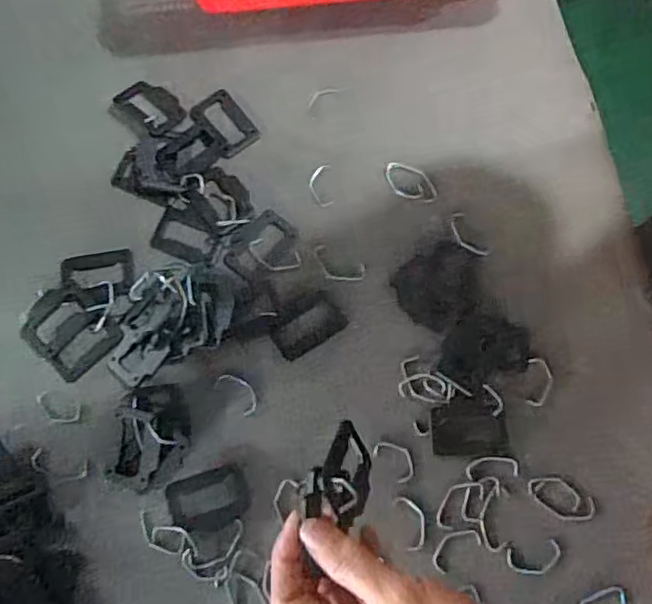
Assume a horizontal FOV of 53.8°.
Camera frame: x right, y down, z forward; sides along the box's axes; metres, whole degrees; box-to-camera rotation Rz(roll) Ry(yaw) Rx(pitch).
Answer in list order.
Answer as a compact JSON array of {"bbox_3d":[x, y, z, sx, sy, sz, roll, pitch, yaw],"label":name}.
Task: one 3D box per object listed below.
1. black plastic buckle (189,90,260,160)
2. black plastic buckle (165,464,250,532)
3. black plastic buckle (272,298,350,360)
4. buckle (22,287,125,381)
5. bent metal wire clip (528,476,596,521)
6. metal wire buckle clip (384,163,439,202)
[{"bbox_3d":[-0.077,-0.136,0.490,0.034,0.005,0.054,-37,78,-7],"label":"black plastic buckle"},{"bbox_3d":[-0.079,0.131,0.427,0.053,0.004,0.036,-15,77,-2],"label":"black plastic buckle"},{"bbox_3d":[-0.012,0.017,0.450,0.051,0.004,0.027,-32,78,-6],"label":"black plastic buckle"},{"bbox_3d":[-0.181,0.020,0.450,0.059,0.004,0.050,41,81,10],"label":"buckle"},{"bbox_3d":[0.155,0.130,0.425,0.045,0.004,0.023,30,78,6],"label":"bent metal wire clip"},{"bbox_3d":[0.063,-0.089,0.478,0.042,0.004,0.026,17,77,5],"label":"metal wire buckle clip"}]

